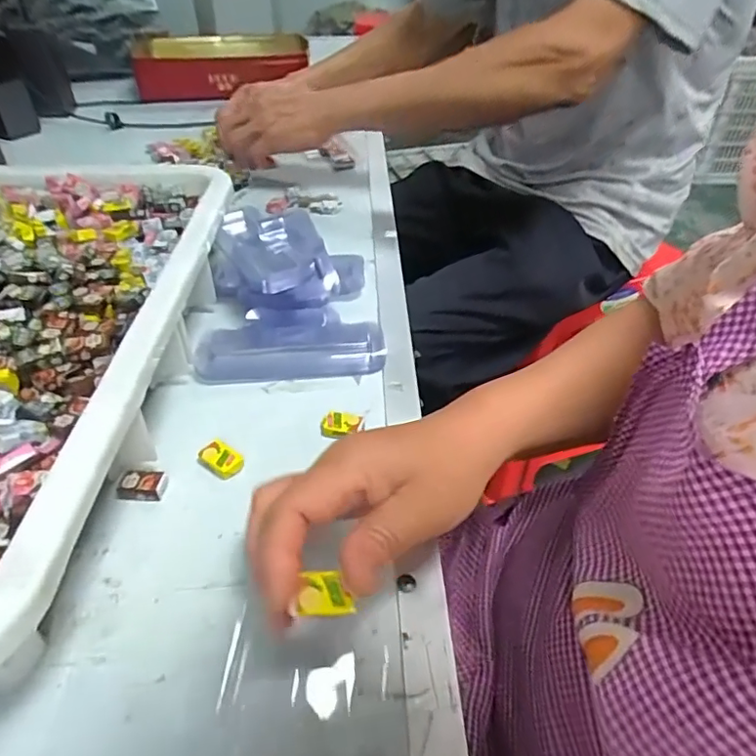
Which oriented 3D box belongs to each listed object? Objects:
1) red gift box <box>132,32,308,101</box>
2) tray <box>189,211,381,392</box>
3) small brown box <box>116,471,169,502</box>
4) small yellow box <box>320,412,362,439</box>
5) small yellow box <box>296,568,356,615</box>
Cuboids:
[{"bbox_3d":[-0.277,-0.566,0.989,0.286,0.078,0.239,-5,41,-6],"label":"red gift box"},{"bbox_3d":[-0.071,-0.074,0.450,0.140,0.051,0.175,-4,41,-4],"label":"tray"},{"bbox_3d":[-0.140,0.064,0.325,0.028,0.008,0.017,2,41,3],"label":"small brown box"},{"bbox_3d":[-0.025,0.033,0.365,0.027,0.012,0.017,2,41,2],"label":"small yellow box"},{"bbox_3d":[-0.021,0.087,0.223,0.022,0.006,0.016,-1,41,-1],"label":"small yellow box"}]

